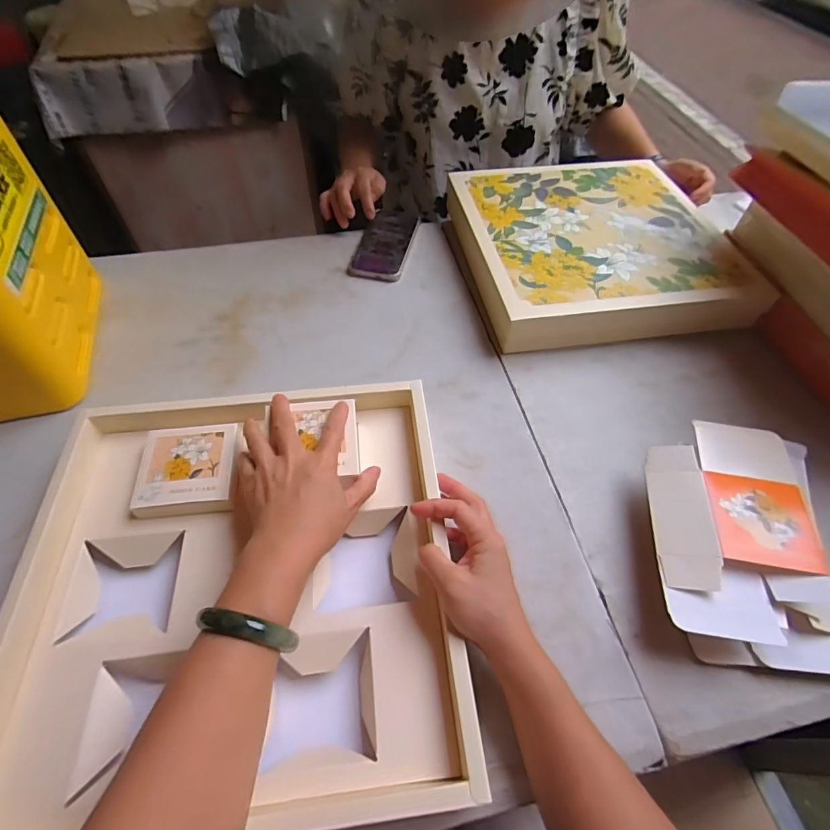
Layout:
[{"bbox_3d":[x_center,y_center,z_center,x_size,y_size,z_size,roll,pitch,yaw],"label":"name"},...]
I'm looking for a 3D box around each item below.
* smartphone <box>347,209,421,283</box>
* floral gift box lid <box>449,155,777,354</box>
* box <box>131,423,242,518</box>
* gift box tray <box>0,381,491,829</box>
[{"bbox_3d":[-0.043,-0.274,0.713,0.078,0.010,0.182,10,55,7],"label":"smartphone"},{"bbox_3d":[0.258,-0.257,0.674,0.359,0.062,0.360,-9,55,-6],"label":"floral gift box lid"},{"bbox_3d":[-0.215,0.052,0.440,0.088,0.023,0.088,-2,55,-3],"label":"box"},{"bbox_3d":[-0.144,0.131,0.390,0.341,0.080,0.348,-5,55,-3],"label":"gift box tray"}]

